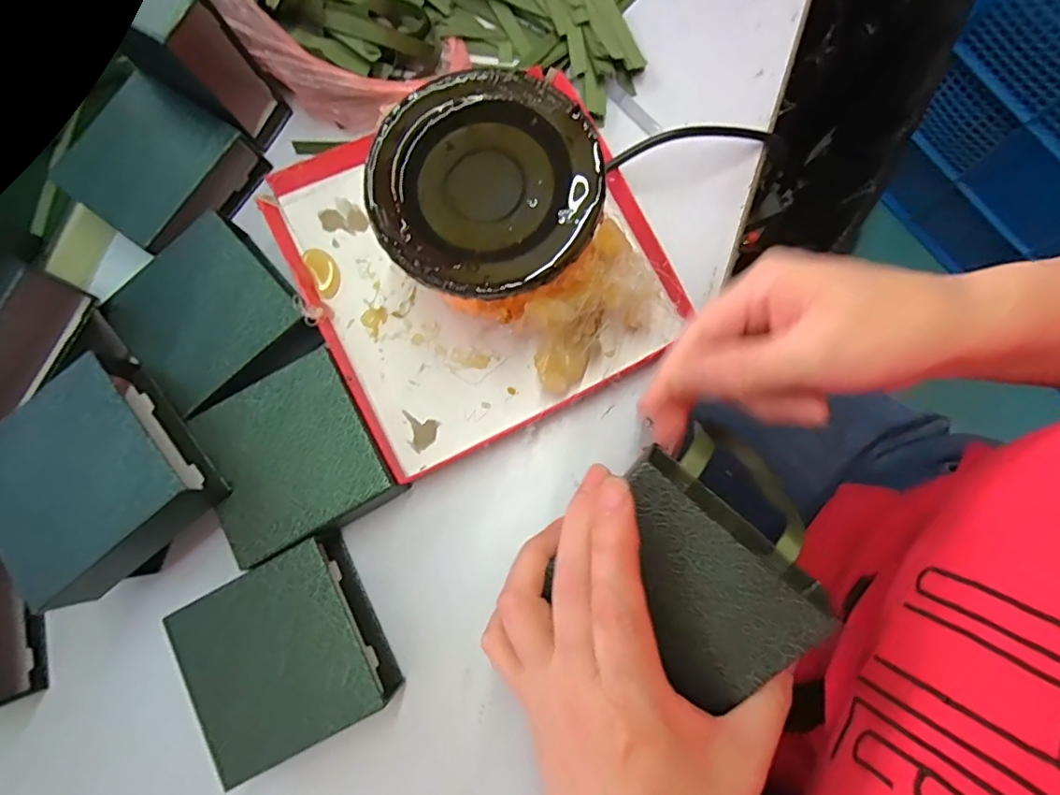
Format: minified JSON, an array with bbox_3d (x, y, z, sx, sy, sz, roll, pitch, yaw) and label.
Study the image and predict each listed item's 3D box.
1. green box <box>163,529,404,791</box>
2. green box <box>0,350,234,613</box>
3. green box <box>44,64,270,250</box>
[{"bbox_3d":[-0.132,0.135,0.286,0.090,0.036,0.093,-26,84,-5],"label":"green box"},{"bbox_3d":[-0.225,0.043,0.272,0.091,0.038,0.100,-41,85,-6],"label":"green box"},{"bbox_3d":[-0.235,-0.145,0.339,0.092,0.038,0.092,35,83,3],"label":"green box"}]

